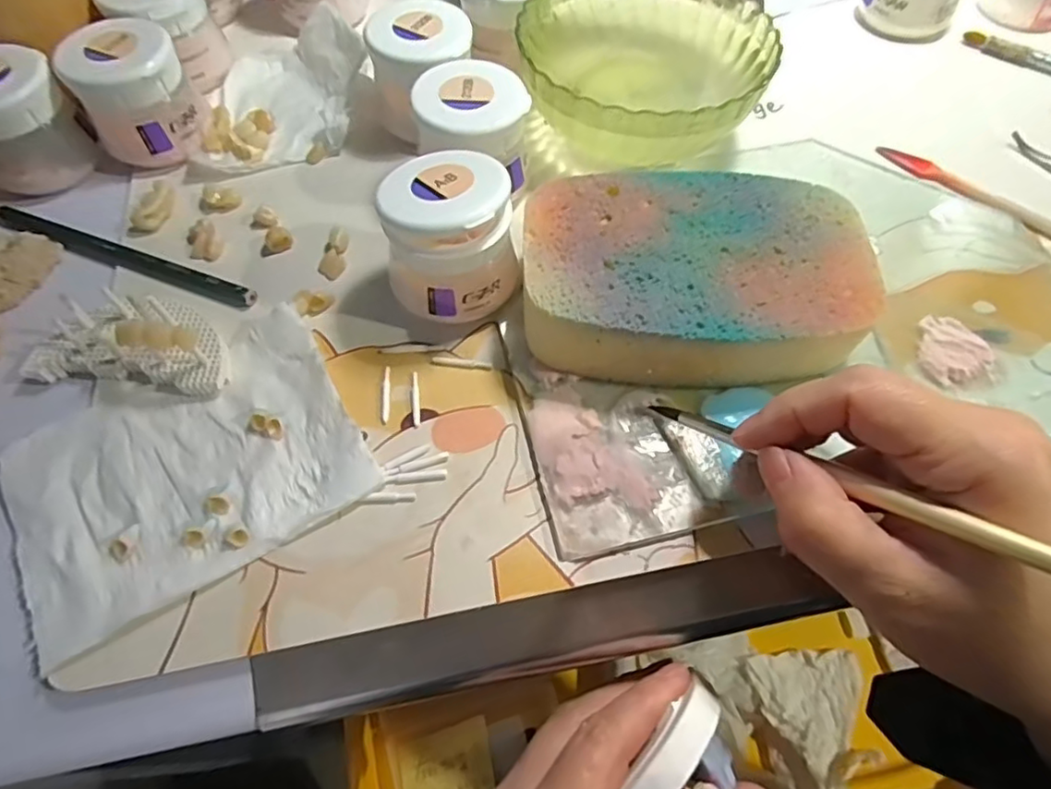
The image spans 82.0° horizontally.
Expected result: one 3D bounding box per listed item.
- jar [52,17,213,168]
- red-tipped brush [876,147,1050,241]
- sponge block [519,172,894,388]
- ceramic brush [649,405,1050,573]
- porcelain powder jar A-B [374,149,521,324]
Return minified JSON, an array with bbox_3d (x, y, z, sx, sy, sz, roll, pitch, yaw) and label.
[{"bbox_3d":[-0.188,-0.146,0.294,0.049,0.044,0.053,0,61,-1],"label":"jar"},{"bbox_3d":[0.240,-0.089,0.298,0.136,0.013,0.012,38,67,18],"label":"red-tipped brush"},{"bbox_3d":[0.067,-0.049,0.244,0.132,0.034,0.089,4,61,2],"label":"sponge block"},{"bbox_3d":[0.106,0.032,0.162,0.007,0.008,0.188,-40,33,-17],"label":"ceramic brush"},{"bbox_3d":[-0.031,-0.062,0.243,0.049,0.057,0.052,0,61,-1],"label":"porcelain powder jar A-B"}]

